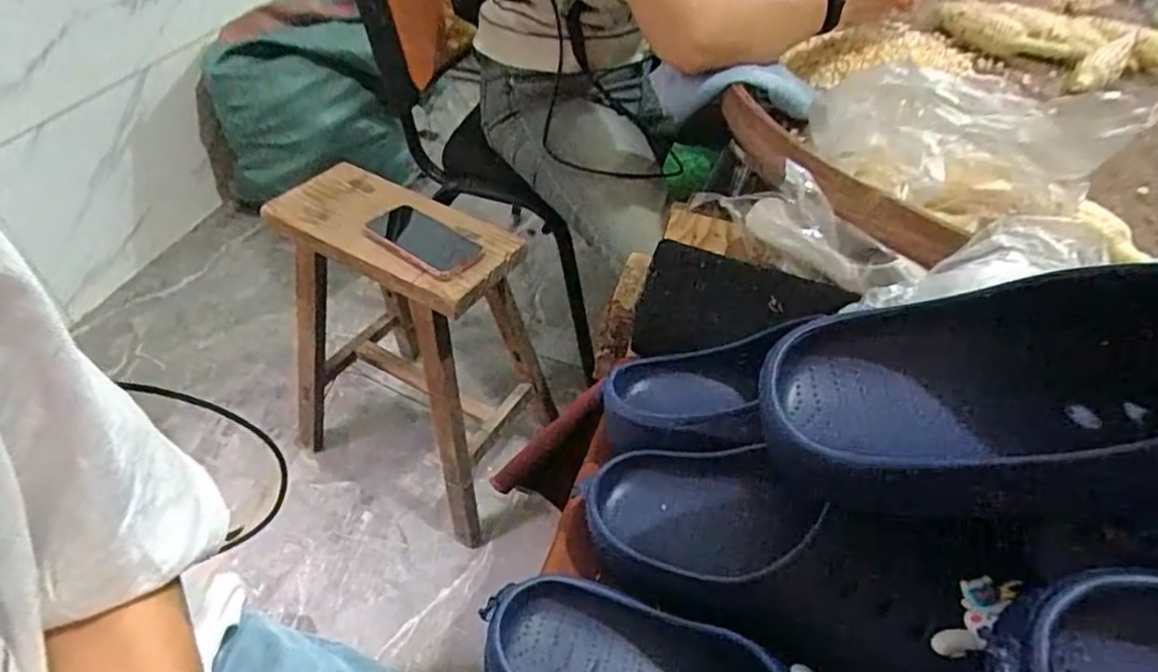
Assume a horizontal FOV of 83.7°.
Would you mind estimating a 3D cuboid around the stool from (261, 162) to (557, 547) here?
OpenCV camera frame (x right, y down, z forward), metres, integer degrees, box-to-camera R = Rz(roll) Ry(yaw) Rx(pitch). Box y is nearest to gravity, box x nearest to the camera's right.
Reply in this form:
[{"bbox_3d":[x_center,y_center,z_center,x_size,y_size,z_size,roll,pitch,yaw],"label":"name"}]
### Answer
[{"bbox_3d":[-0.267,0.009,1.063,0.390,0.468,0.278,24,48,20],"label":"stool"}]

